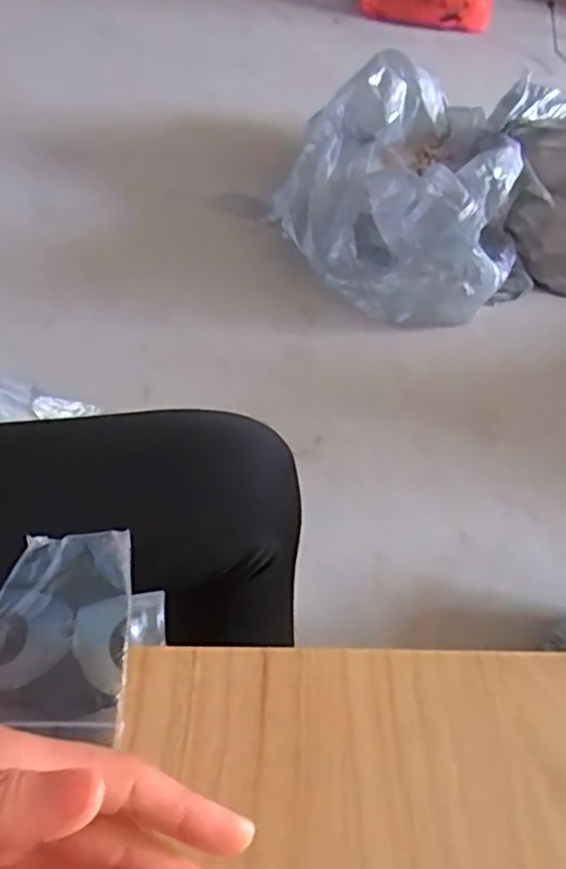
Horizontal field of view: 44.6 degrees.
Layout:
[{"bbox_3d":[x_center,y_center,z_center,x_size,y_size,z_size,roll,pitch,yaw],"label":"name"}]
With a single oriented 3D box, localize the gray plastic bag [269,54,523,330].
[{"bbox_3d":[0.215,-0.466,1.297,0.441,0.233,0.504,5,50,-4],"label":"gray plastic bag"}]

